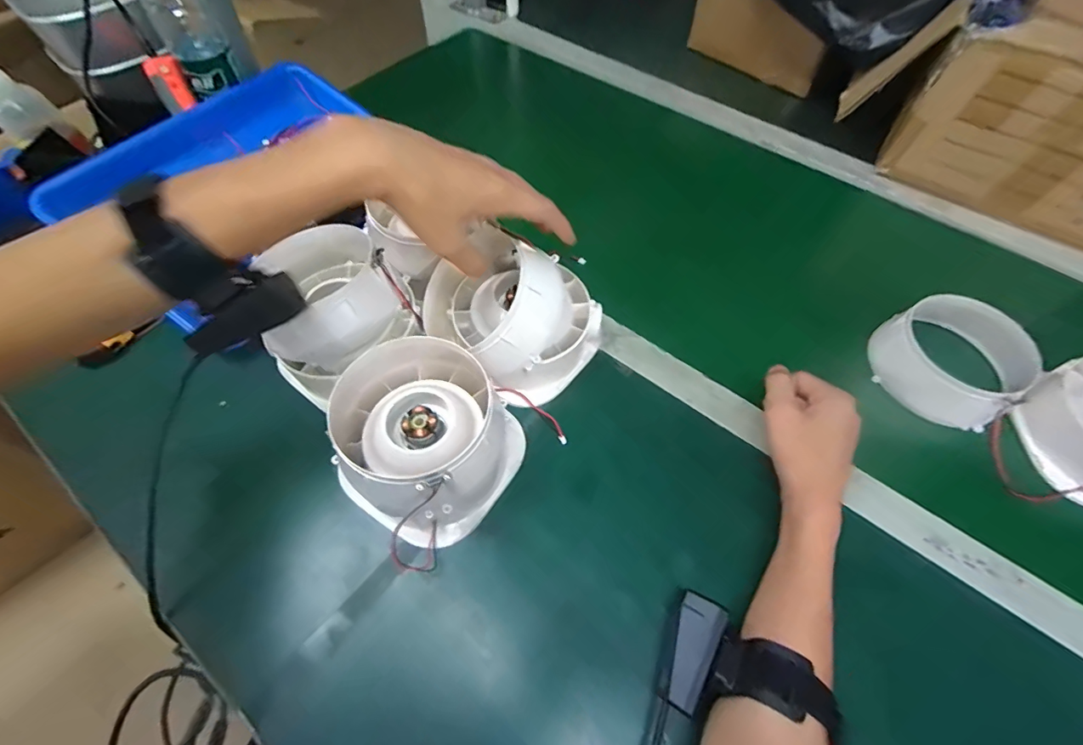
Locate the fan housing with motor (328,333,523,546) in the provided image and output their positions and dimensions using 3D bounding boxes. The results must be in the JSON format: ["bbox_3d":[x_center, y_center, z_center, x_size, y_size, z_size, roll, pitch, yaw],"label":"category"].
[{"bbox_3d":[-0.089,0.046,0.376,0.130,0.097,0.136,0,58,-1],"label":"fan housing with motor"}]

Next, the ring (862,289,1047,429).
[{"bbox_3d":[0.399,-0.014,0.466,0.120,0.058,0.120,0,58,-1],"label":"ring"}]

